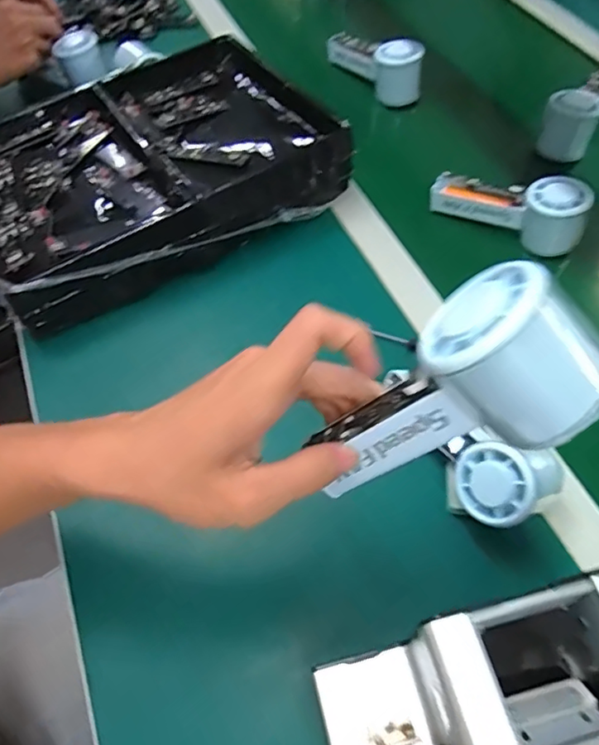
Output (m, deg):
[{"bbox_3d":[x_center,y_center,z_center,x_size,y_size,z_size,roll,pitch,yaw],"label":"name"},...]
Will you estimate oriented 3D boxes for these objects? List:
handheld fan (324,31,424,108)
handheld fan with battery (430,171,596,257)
[{"bbox_3d":[0.098,-0.409,0.732,0.049,0.065,0.143,-27,60,-14],"label":"handheld fan"},{"bbox_3d":[0.212,-0.172,0.577,0.151,0.058,0.053,18,60,14],"label":"handheld fan with battery"}]

